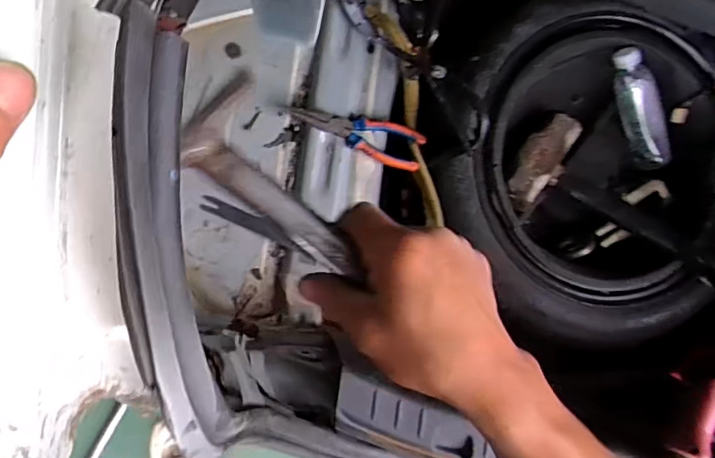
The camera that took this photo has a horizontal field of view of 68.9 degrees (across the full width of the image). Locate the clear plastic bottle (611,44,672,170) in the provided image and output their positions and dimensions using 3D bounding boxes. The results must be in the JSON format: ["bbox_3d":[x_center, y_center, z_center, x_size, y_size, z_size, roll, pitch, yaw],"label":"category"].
[{"bbox_3d":[0.478,-0.198,0.878,0.063,0.049,0.215,-37,118,-7],"label":"clear plastic bottle"}]

